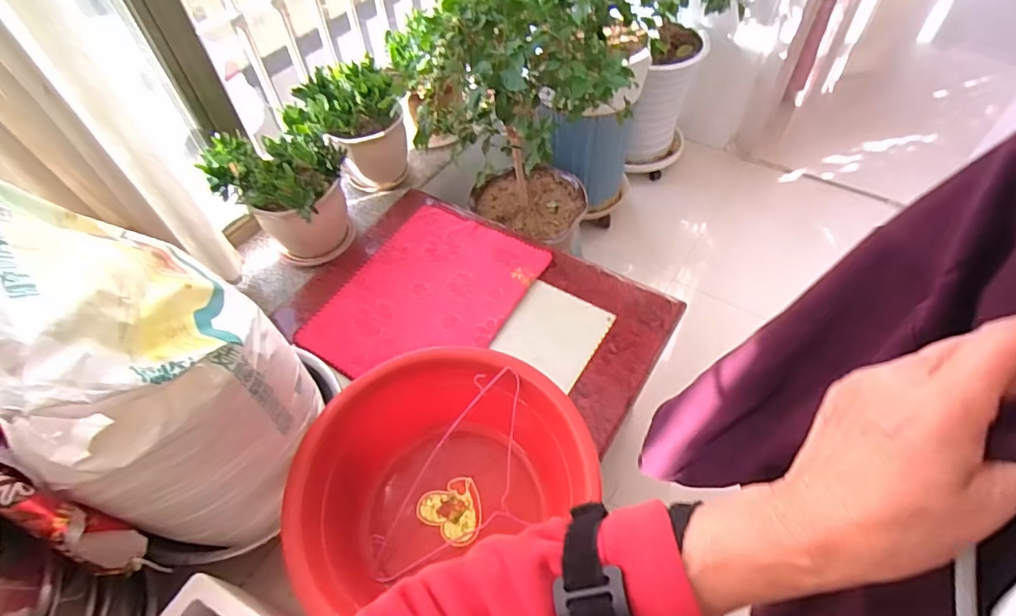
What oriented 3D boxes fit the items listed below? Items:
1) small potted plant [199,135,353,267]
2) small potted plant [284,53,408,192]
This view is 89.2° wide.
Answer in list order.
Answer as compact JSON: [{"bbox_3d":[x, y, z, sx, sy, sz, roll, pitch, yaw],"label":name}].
[{"bbox_3d":[-0.502,-0.251,1.182,0.236,0.274,0.210,8,54,9],"label":"small potted plant"},{"bbox_3d":[-0.372,-0.427,1.306,0.242,0.310,0.283,-6,53,-1],"label":"small potted plant"}]

